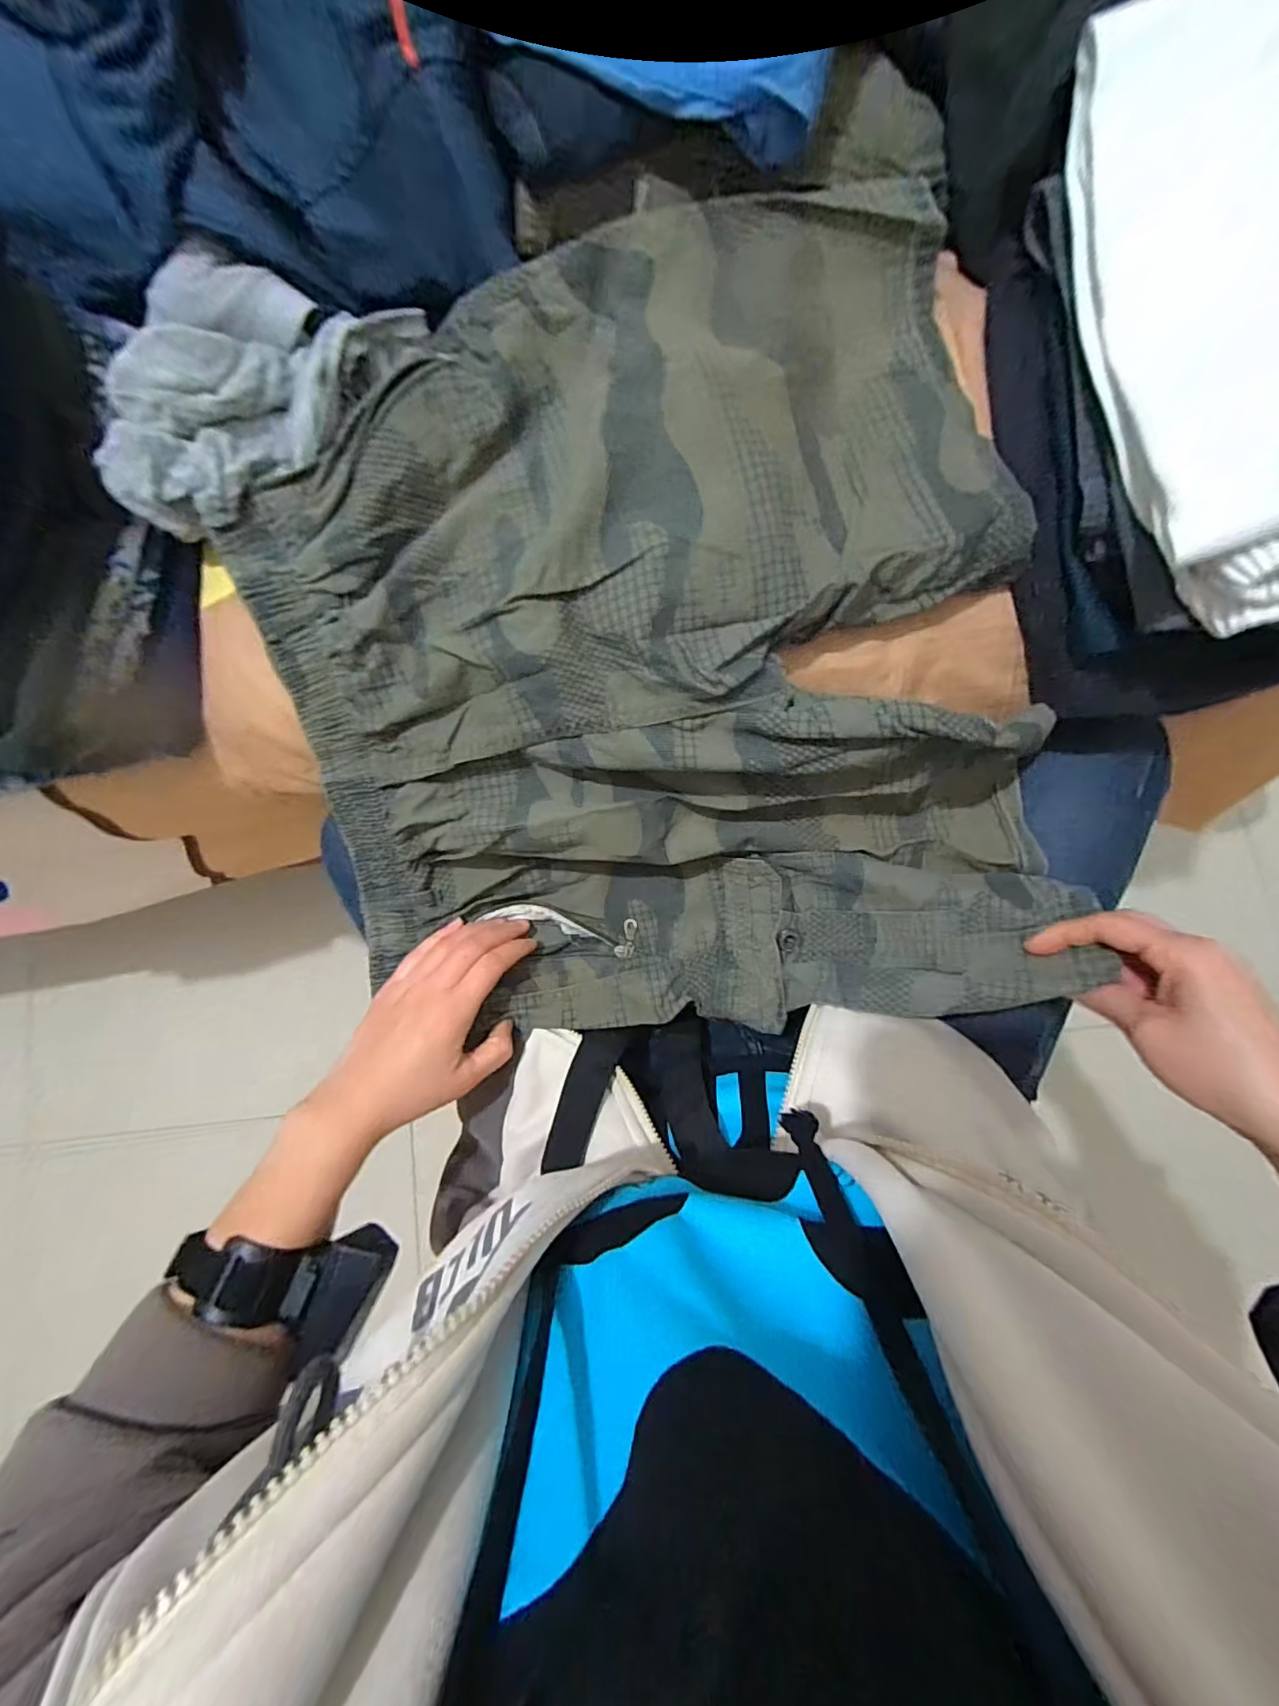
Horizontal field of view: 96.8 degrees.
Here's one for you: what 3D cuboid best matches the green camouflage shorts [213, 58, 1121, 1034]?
[{"bbox_3d":[0.005,-0.138,0.400,0.459,0.182,0.514,-9,81,3],"label":"green camouflage shorts"}]

